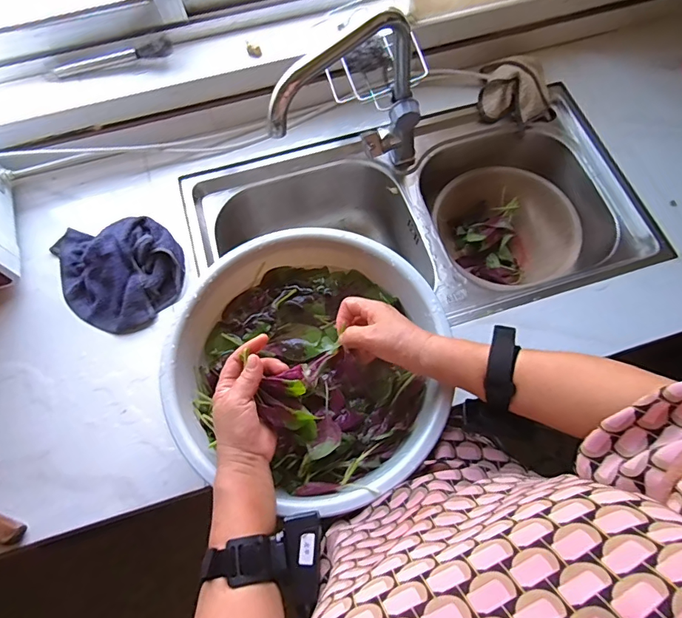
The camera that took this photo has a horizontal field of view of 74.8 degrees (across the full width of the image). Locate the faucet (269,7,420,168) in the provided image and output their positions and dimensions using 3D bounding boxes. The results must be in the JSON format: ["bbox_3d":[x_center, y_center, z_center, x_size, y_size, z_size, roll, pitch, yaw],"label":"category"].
[{"bbox_3d":[0.014,-0.259,0.636,0.244,0.262,0.057,-28,70,-10],"label":"faucet"}]

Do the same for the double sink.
[{"bbox_3d":[0.120,-0.127,0.802,0.699,0.178,0.385,-16,69,-6],"label":"double sink"}]

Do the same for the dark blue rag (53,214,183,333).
[{"bbox_3d":[-0.335,-0.053,0.659,0.191,0.048,0.164,-5,68,-1],"label":"dark blue rag"}]

